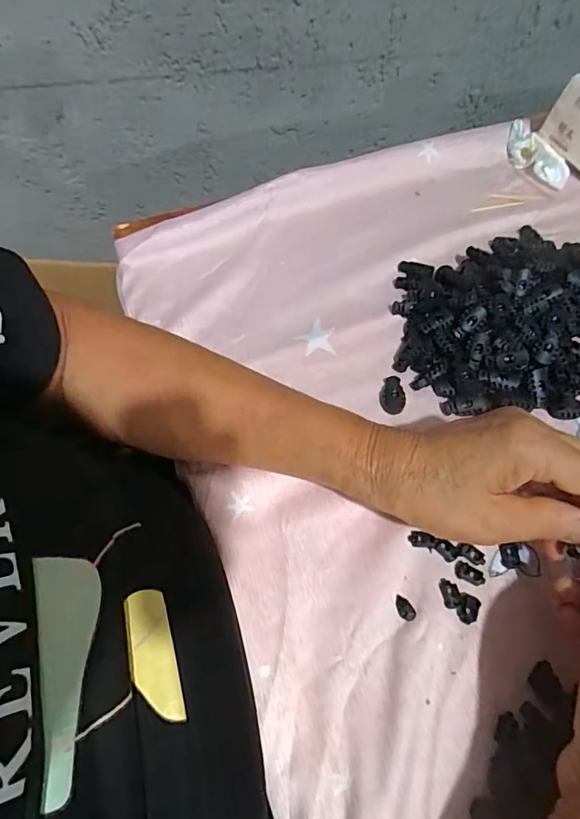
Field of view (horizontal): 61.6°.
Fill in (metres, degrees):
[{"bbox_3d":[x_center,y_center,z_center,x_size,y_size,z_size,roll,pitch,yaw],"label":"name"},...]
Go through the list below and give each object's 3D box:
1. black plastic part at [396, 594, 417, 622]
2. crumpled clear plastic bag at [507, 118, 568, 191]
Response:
[{"bbox_3d":[0.068,0.118,0.289,0.009,0.004,0.015,-21,63,-13],"label":"black plastic part"},{"bbox_3d":[0.253,-0.263,0.503,0.038,0.021,0.087,-25,64,-14],"label":"crumpled clear plastic bag"}]

